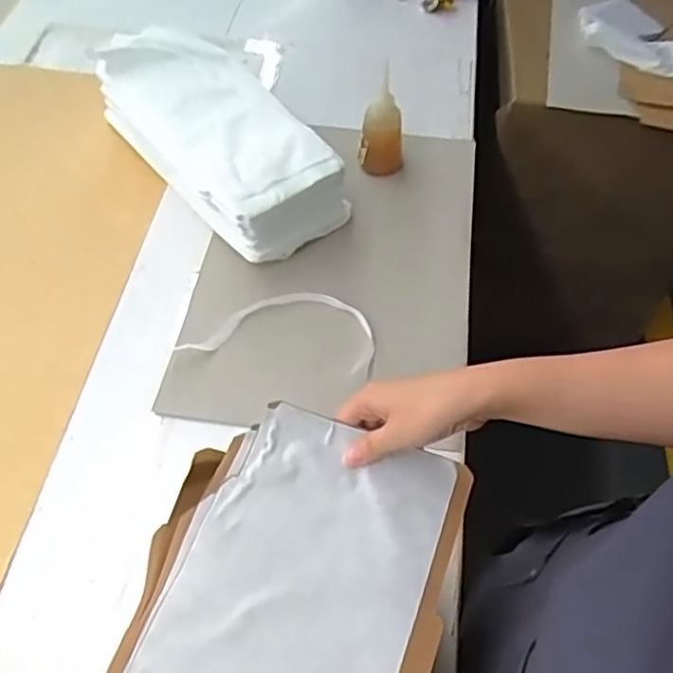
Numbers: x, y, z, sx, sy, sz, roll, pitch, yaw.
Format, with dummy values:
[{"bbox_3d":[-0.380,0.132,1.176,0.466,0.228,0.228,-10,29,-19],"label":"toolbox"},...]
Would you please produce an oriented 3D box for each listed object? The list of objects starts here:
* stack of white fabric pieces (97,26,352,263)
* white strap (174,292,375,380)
[{"bbox_3d":[-0.171,-0.278,0.966,0.173,0.148,0.389,-35,62,-23],"label":"stack of white fabric pieces"},{"bbox_3d":[-0.067,-0.013,0.848,0.235,0.017,0.108,9,53,7],"label":"white strap"}]

